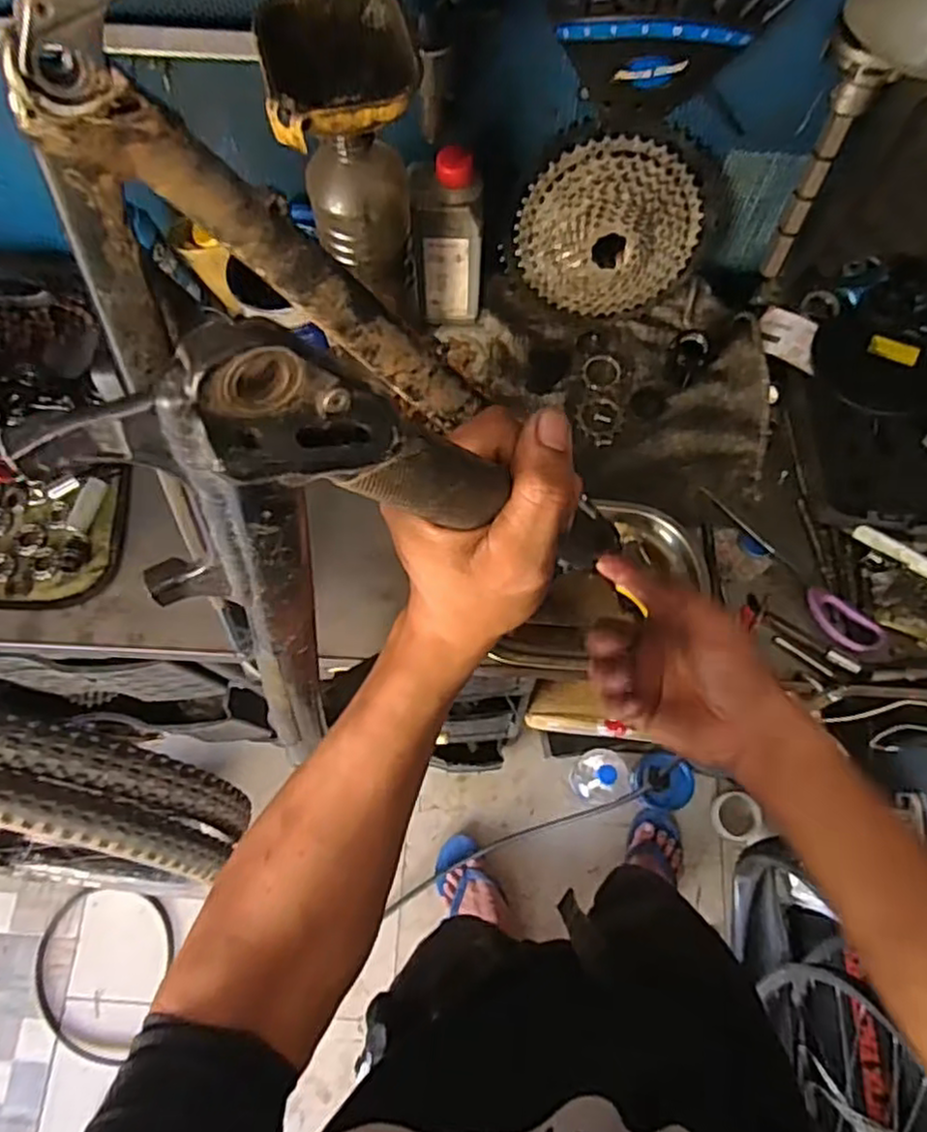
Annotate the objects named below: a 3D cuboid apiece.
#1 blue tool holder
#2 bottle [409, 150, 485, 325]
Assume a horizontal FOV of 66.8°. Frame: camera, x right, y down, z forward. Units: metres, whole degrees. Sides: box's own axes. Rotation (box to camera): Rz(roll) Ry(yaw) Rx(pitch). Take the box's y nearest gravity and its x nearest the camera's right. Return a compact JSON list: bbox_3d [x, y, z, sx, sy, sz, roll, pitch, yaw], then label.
[{"bbox_3d":[0.133,-0.364,0.512,0.129,0.086,0.043,10,71,5],"label":"blue tool holder"},{"bbox_3d":[-0.014,-0.301,0.652,0.066,0.172,0.055,-6,70,-1],"label":"bottle"}]

